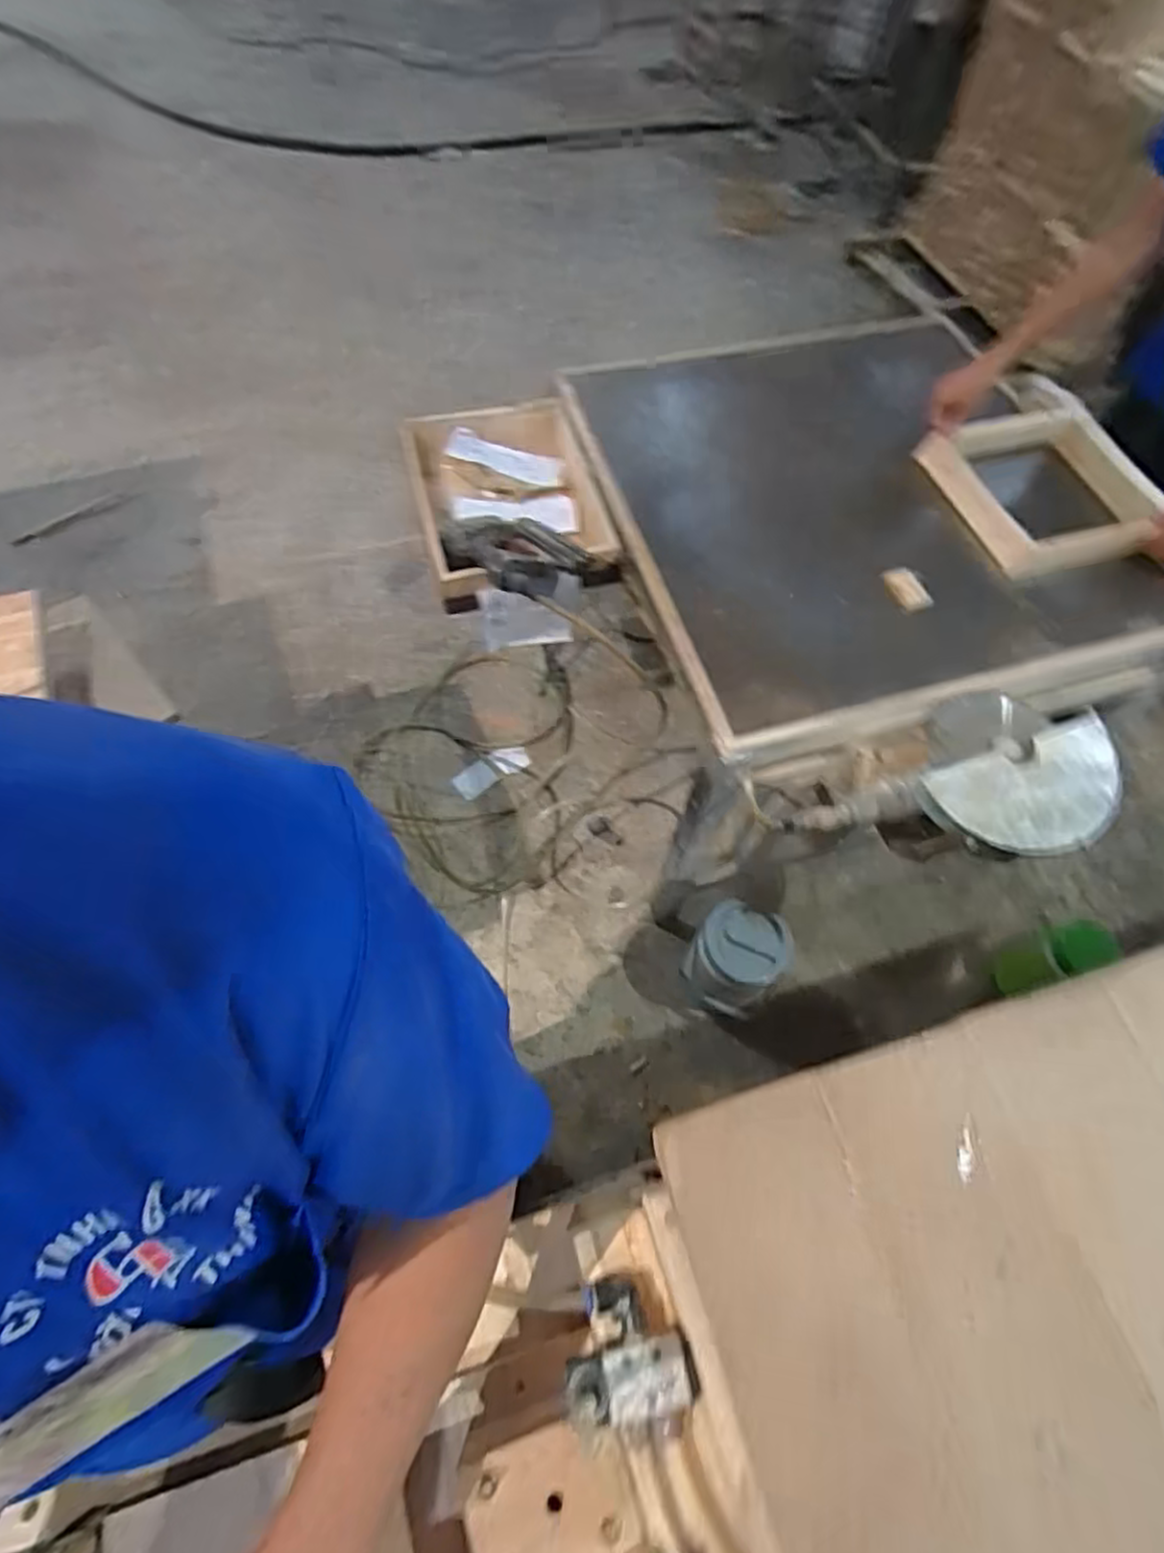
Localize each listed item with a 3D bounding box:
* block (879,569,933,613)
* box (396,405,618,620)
[{"bbox_3d":[0.491,-0.281,1.087,0.043,0.014,0.081,-14,62,-11],"label":"block"},{"bbox_3d":[-0.139,-0.502,1.267,0.298,0.086,0.445,-13,62,-10],"label":"box"}]

